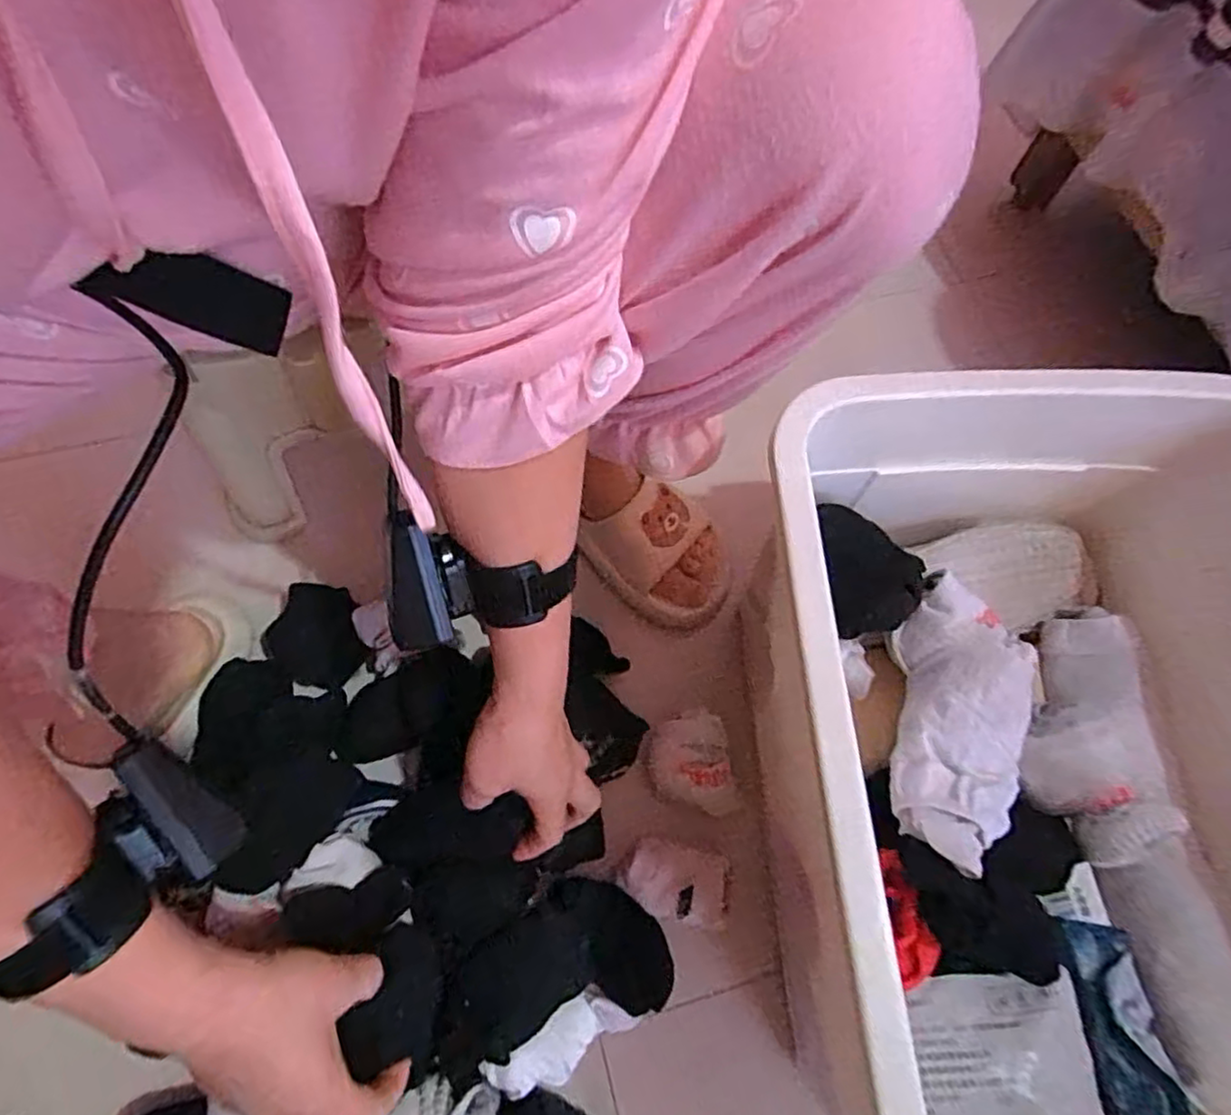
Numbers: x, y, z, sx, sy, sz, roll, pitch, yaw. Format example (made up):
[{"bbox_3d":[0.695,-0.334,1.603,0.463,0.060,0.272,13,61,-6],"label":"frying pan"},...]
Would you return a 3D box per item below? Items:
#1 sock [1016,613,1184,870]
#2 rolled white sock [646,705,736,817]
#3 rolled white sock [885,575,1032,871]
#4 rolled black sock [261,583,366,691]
[{"bbox_3d":[0.323,0.111,0.458,0.088,0.052,0.179,29,49,9],"label":"sock"},{"bbox_3d":[0.058,0.162,0.542,0.066,0.036,0.080,-4,67,-5],"label":"rolled white sock"},{"bbox_3d":[0.220,0.105,0.445,0.079,0.059,0.190,16,67,4],"label":"rolled white sock"},{"bbox_3d":[-0.252,0.067,0.580,0.078,0.048,0.076,1,67,-2],"label":"rolled black sock"}]

